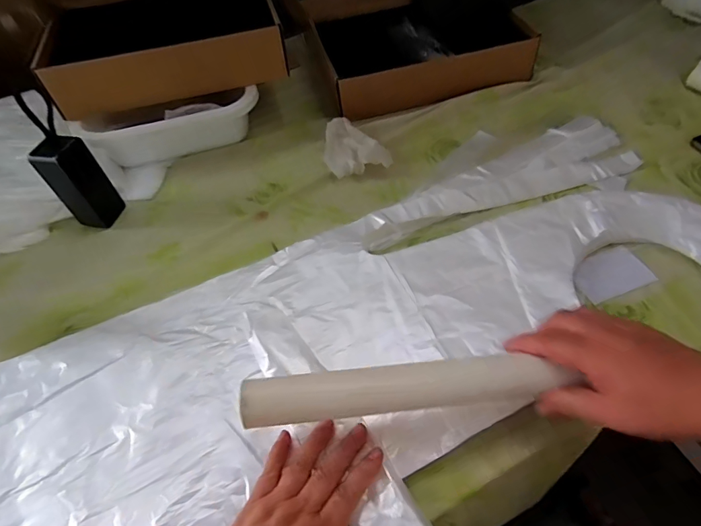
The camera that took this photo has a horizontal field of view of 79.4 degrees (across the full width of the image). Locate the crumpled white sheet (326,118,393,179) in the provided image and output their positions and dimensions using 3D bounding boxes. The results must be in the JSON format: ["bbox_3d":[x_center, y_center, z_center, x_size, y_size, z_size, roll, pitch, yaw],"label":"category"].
[{"bbox_3d":[0.006,-0.186,0.676,0.096,0.029,0.124,-9,55,-2],"label":"crumpled white sheet"}]

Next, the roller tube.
[{"bbox_3d":[0.046,0.104,0.355,0.266,0.028,0.035,-5,55,-3],"label":"roller tube"}]

